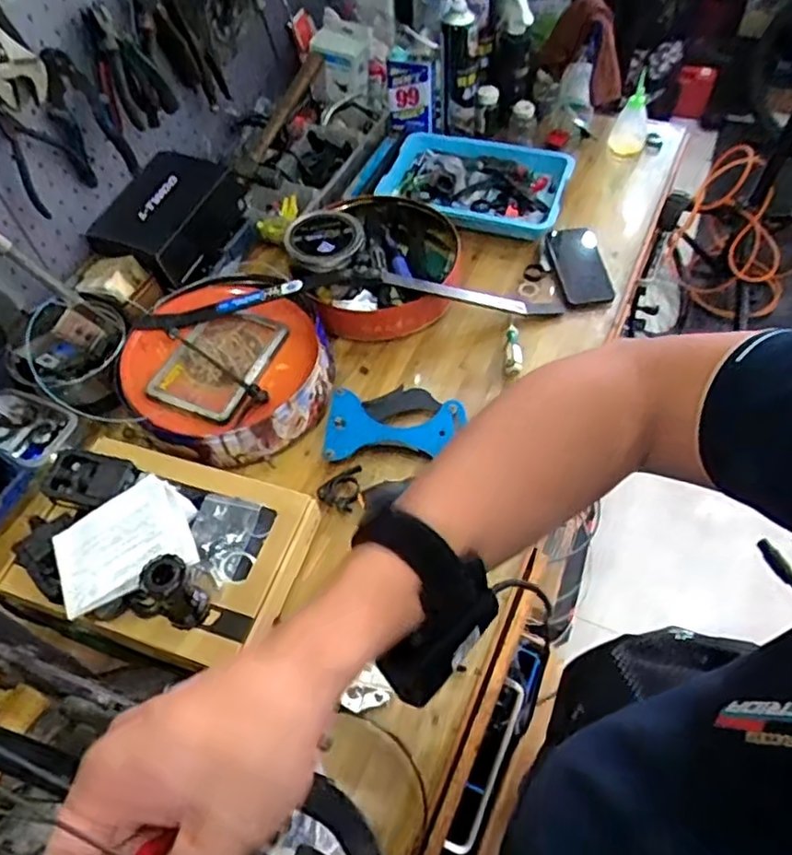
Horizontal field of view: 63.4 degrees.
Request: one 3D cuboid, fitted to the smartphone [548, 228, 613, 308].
[{"bbox_3d":[0.319,-0.279,1.103,0.086,0.013,0.181,-5,58,-5],"label":"smartphone"}]

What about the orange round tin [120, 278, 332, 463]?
[{"bbox_3d":[-0.236,-0.092,0.922,0.275,0.086,0.284,-2,55,3],"label":"orange round tin"}]

